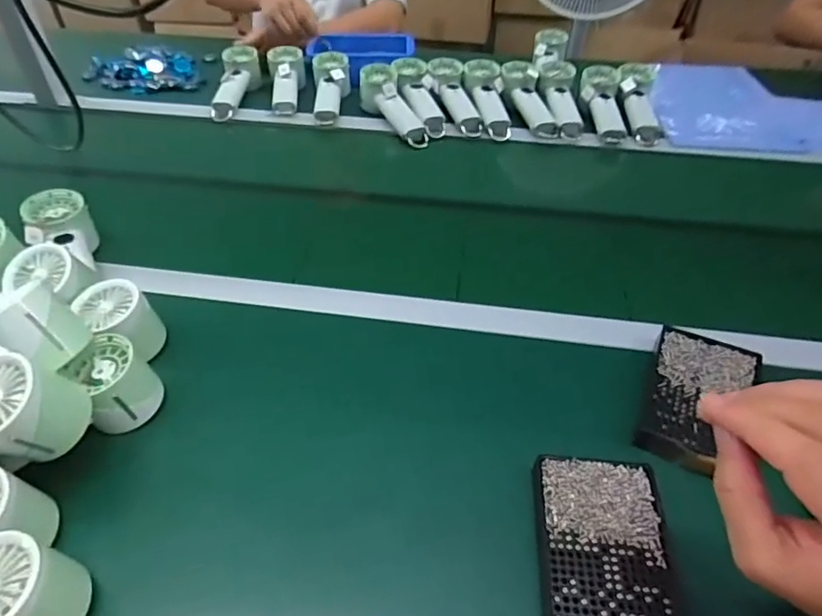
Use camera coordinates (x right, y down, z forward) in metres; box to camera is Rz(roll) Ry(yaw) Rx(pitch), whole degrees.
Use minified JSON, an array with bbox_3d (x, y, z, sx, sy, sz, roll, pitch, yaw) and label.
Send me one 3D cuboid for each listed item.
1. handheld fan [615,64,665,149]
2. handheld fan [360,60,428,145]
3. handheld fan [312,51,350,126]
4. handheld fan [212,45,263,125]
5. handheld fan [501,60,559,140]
[{"bbox_3d":[0.386,-0.346,0.927,0.064,0.041,0.198,2,62,2],"label":"handheld fan"},{"bbox_3d":[-0.026,-0.337,0.928,0.062,0.057,0.192,-22,65,-21],"label":"handheld fan"},{"bbox_3d":[-0.144,-0.387,0.977,0.065,0.052,0.185,-1,60,-1],"label":"handheld fan"},{"bbox_3d":[-0.322,-0.418,1.010,0.066,0.060,0.190,0,43,0],"label":"handheld fan"},{"bbox_3d":[0.200,-0.368,0.935,0.065,0.034,0.216,-7,57,-7],"label":"handheld fan"}]

